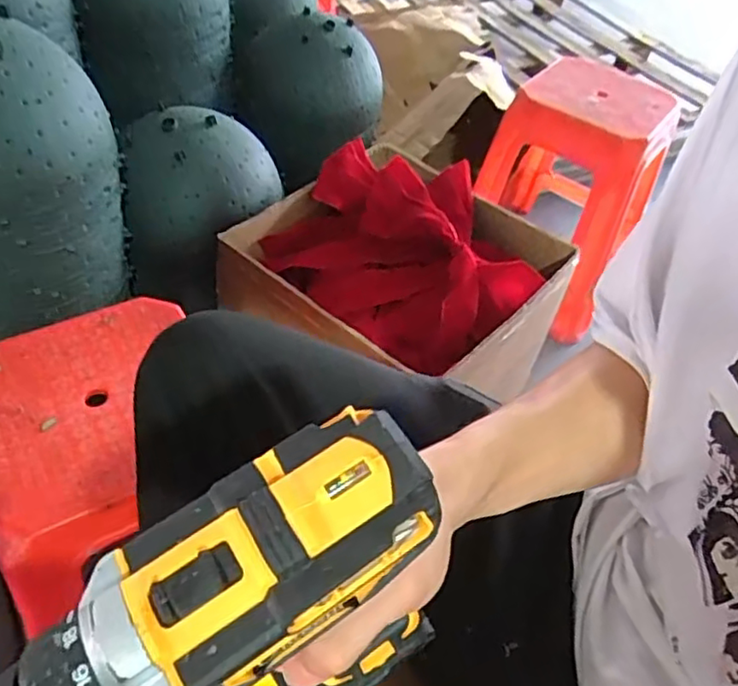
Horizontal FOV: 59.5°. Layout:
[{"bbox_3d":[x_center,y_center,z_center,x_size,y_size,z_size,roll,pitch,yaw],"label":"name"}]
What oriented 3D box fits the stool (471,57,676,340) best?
[{"bbox_3d":[0.446,-0.329,1.452,0.330,0.469,0.298,31,50,20],"label":"stool"}]

